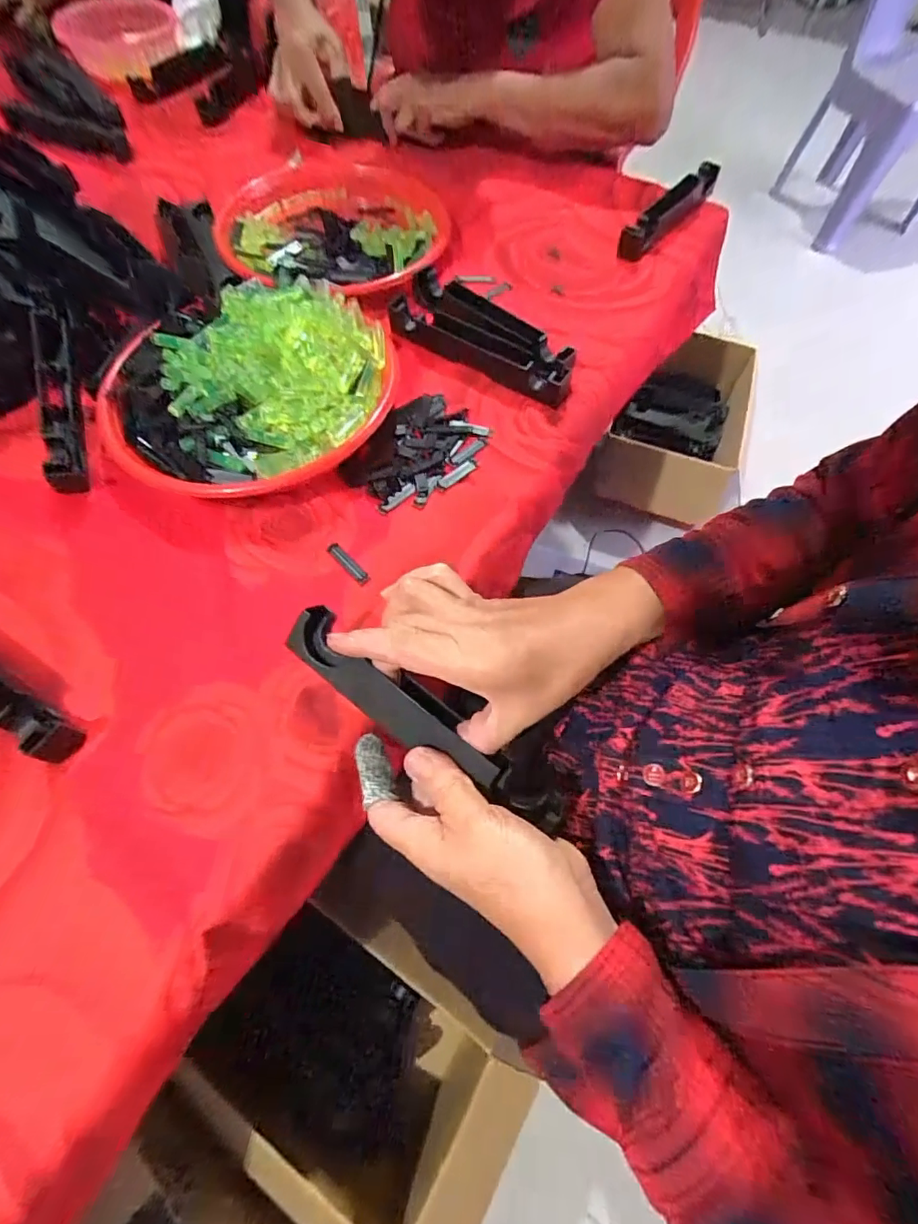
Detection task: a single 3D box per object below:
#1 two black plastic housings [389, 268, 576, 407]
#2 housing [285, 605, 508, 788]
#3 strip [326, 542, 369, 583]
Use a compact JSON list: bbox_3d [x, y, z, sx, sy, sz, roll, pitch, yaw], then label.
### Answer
[{"bbox_3d":[0.021,-0.263,0.495,0.191,0.030,0.077,35,67,16],"label":"two black plastic housings"},{"bbox_3d":[-0.039,0.052,0.314,0.155,0.025,0.033,34,67,13],"label":"housing"},{"bbox_3d":[-0.088,-0.039,0.404,0.009,0.004,0.042,-39,70,-19],"label":"strip"}]

